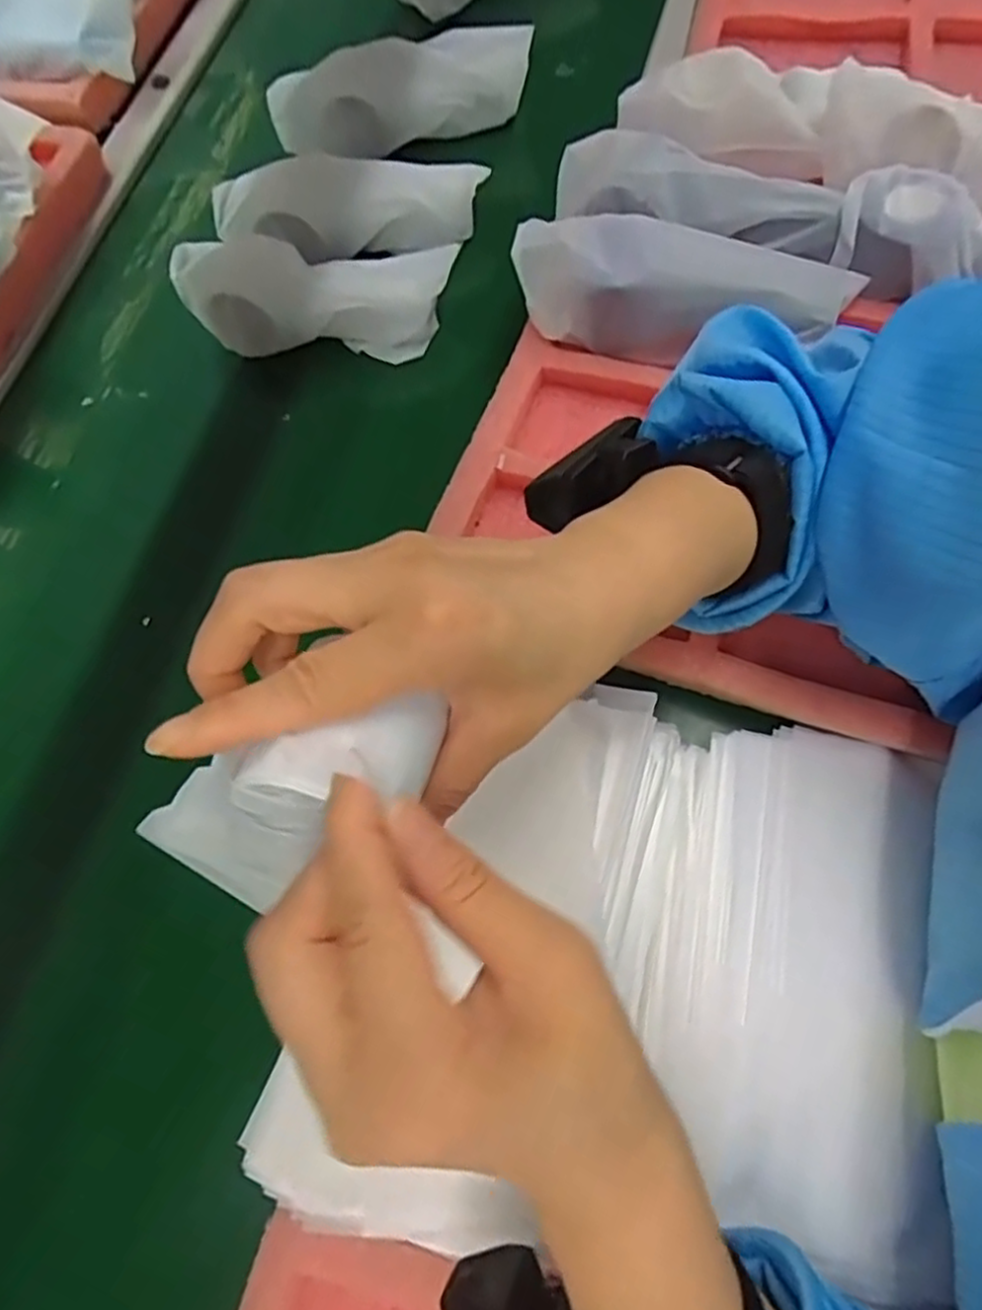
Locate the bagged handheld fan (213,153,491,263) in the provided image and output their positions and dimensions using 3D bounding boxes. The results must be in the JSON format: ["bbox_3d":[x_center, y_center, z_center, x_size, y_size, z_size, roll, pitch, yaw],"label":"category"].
[{"bbox_3d":[-0.101,-0.318,0.507,0.198,0.051,0.053,1,72,8],"label":"bagged handheld fan"}]

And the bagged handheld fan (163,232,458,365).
[{"bbox_3d":[-0.127,-0.254,0.498,0.197,0.056,0.073,8,73,10],"label":"bagged handheld fan"}]

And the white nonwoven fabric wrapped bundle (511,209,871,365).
[{"bbox_3d":[0.115,-0.222,0.428,0.201,0.049,0.060,8,73,10],"label":"white nonwoven fabric wrapped bundle"}]

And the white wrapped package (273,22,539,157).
[{"bbox_3d":[-0.069,-0.432,0.544,0.197,0.059,0.032,-10,71,4],"label":"white wrapped package"}]

